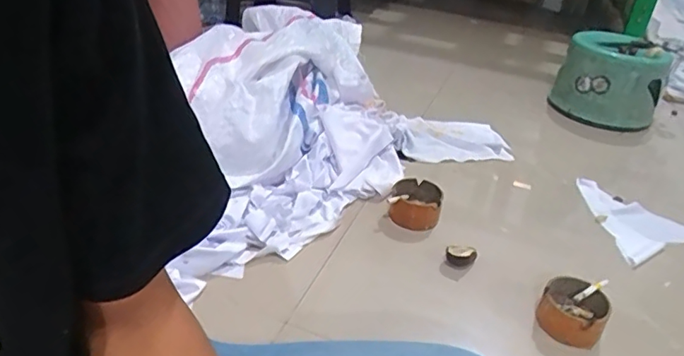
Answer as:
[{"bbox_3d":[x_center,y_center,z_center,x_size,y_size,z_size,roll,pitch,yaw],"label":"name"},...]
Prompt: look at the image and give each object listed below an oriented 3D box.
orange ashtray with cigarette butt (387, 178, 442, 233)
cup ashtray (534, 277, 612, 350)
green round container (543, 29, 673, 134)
[{"bbox_3d":[0.121,0.045,0.889,0.084,0.050,0.086,12,30,9],"label":"orange ashtray with cigarette butt"},{"bbox_3d":[0.303,0.175,0.704,0.081,0.054,0.080,21,32,22],"label":"cup ashtray"},{"bbox_3d":[0.653,-0.236,1.308,0.234,0.192,0.195,23,35,26],"label":"green round container"}]

